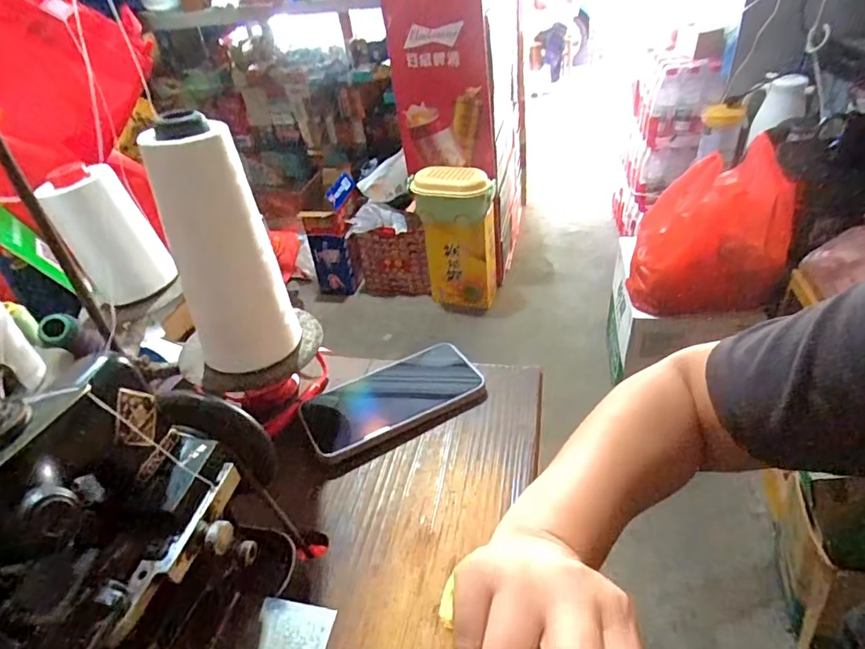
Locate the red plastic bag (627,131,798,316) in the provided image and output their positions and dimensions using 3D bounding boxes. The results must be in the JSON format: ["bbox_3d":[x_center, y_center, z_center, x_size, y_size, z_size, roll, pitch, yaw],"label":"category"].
[{"bbox_3d":[0.577,-0.187,1.090,0.293,0.285,0.165,-4,38,5],"label":"red plastic bag"}]

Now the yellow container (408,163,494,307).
[{"bbox_3d":[0.079,-0.253,1.674,0.254,0.477,0.126,-9,38,-1],"label":"yellow container"}]

